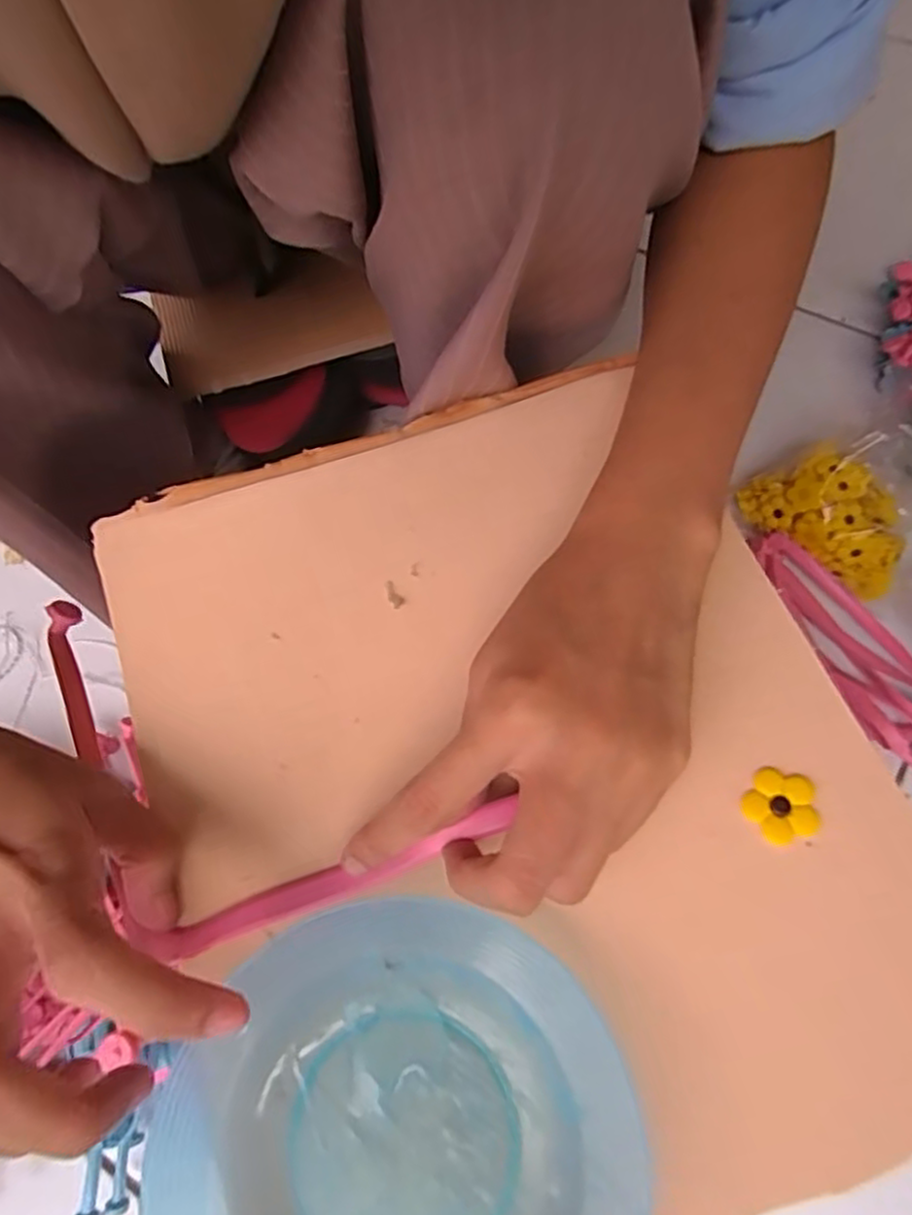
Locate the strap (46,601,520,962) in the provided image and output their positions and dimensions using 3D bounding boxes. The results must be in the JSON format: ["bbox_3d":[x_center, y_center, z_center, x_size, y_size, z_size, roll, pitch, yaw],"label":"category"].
[{"bbox_3d":[-0.094,0.057,0.248,0.206,0.019,0.096,28,73,23],"label":"strap"}]

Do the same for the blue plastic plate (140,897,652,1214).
[{"bbox_3d":[-0.018,0.152,0.192,0.122,0.022,0.128,-1,69,2],"label":"blue plastic plate"}]

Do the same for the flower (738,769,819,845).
[{"bbox_3d":[0.109,0.067,0.231,0.023,0.004,0.023,-1,69,2],"label":"flower"}]

